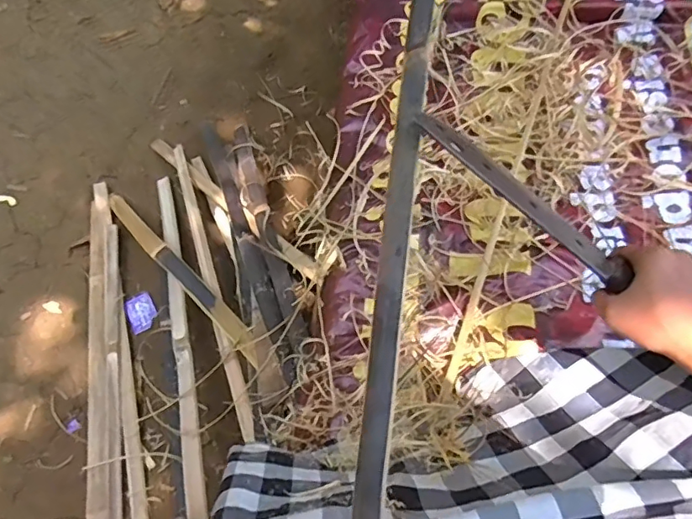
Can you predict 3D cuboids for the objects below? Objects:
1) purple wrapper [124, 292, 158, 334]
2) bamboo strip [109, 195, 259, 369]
[{"bbox_3d":[-0.446,0.114,1.156,0.059,0.006,0.083,-25,67,-11],"label":"purple wrapper"},{"bbox_3d":[-0.345,0.017,1.080,0.039,0.020,0.592,-41,55,-16],"label":"bamboo strip"}]

